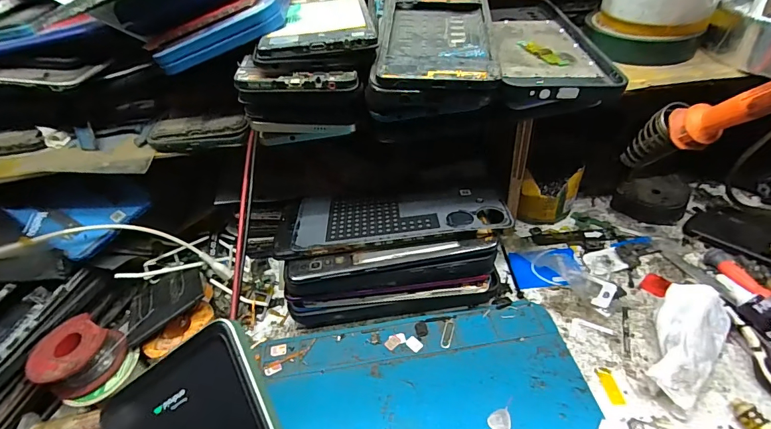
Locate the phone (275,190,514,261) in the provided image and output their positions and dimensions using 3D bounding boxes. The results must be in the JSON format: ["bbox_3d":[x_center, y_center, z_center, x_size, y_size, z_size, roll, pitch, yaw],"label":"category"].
[{"bbox_3d":[0.003,0.000,0.318,0.178,0.013,0.067,-5,41,1],"label":"phone"}]

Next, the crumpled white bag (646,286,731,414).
[{"bbox_3d":[0.212,0.090,0.283,0.043,0.030,0.095,28,51,34],"label":"crumpled white bag"}]

